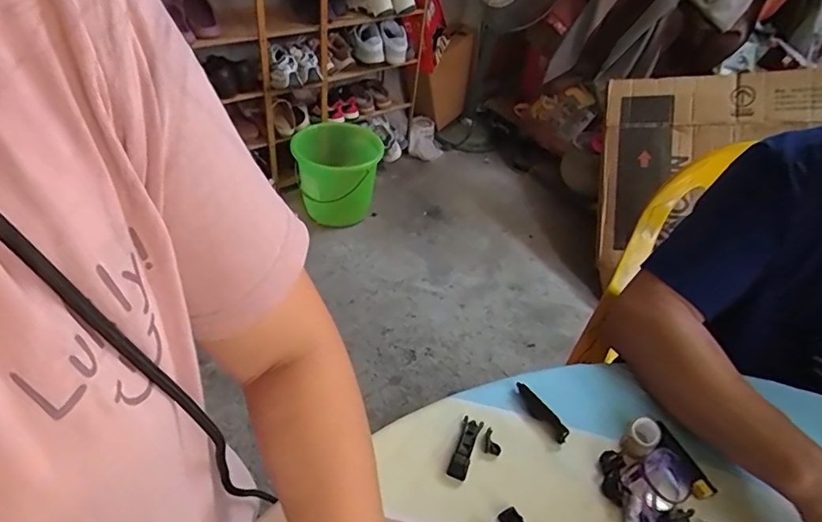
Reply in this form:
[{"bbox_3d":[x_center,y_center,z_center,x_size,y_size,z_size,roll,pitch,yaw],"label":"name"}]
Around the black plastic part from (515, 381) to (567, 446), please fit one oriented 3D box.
[{"bbox_3d":[0.137,0.158,0.547,0.015,0.013,0.074,-21,49,-26],"label":"black plastic part"}]

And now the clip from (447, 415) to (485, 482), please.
[{"bbox_3d":[0.052,0.182,0.508,0.021,0.010,0.066,19,44,14],"label":"clip"}]

